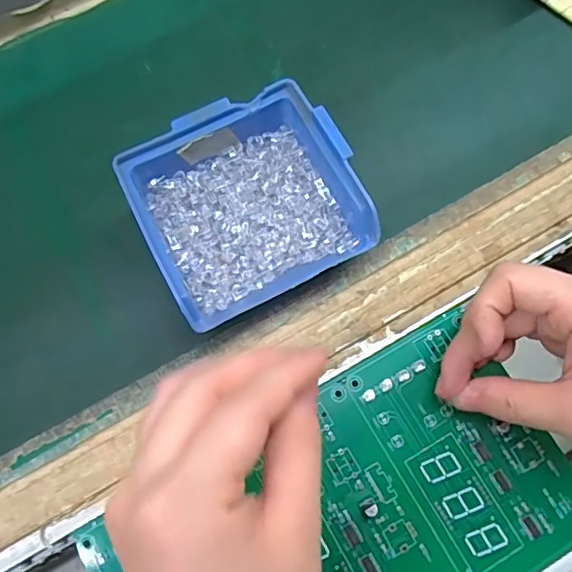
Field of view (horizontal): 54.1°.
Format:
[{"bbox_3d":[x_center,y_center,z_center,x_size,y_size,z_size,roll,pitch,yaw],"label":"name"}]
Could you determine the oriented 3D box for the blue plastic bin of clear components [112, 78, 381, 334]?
[{"bbox_3d":[-0.019,-0.039,0.288,0.101,0.050,0.093,-26,75,-6],"label":"blue plastic bin of clear components"}]

